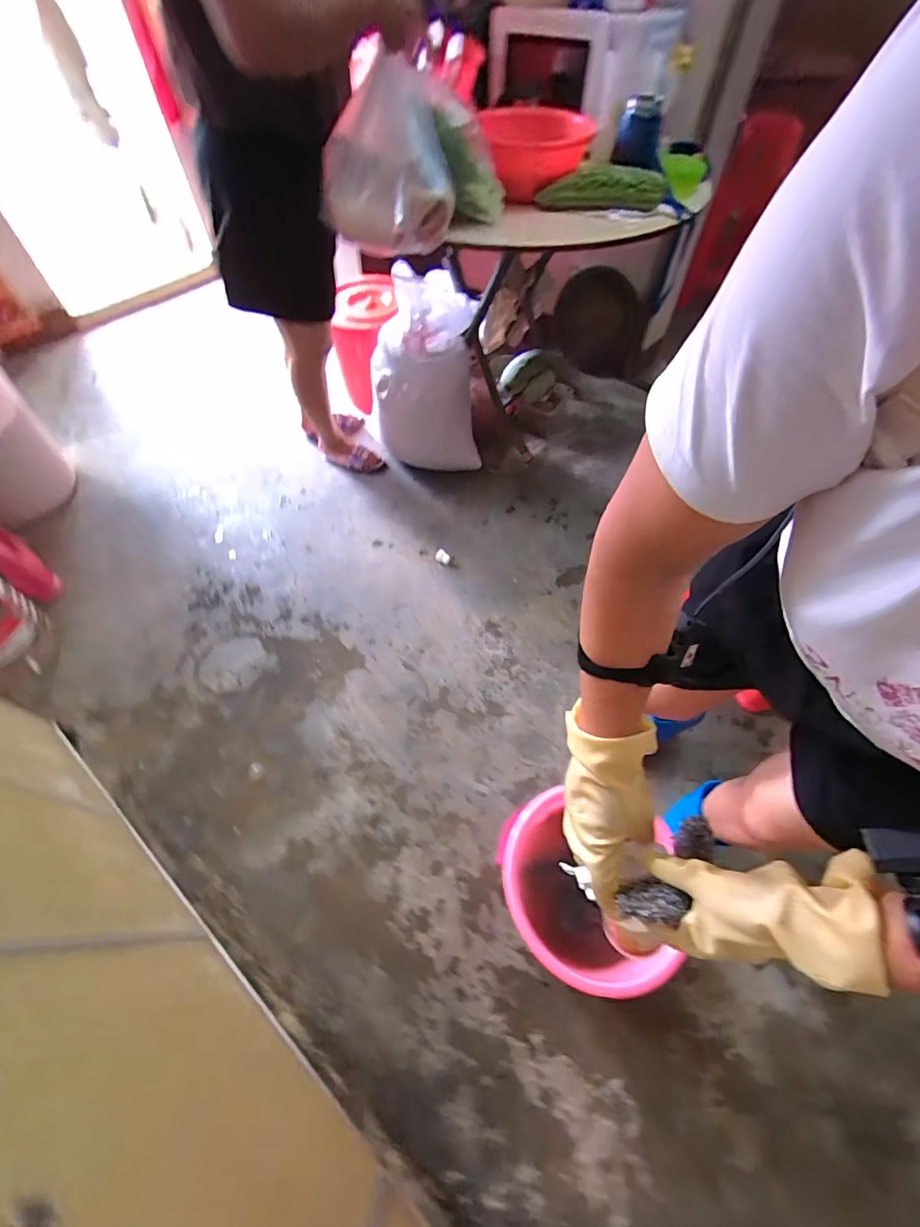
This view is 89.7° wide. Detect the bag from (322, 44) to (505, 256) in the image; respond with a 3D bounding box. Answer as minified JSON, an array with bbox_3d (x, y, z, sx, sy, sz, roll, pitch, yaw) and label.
[{"bbox_3d":[-0.097,-0.888,0.915,0.391,0.258,0.141,-16,58,-10],"label":"bag"}]

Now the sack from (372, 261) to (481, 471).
[{"bbox_3d":[-0.113,-0.725,1.460,0.324,0.528,0.214,-11,58,-7],"label":"sack"}]

